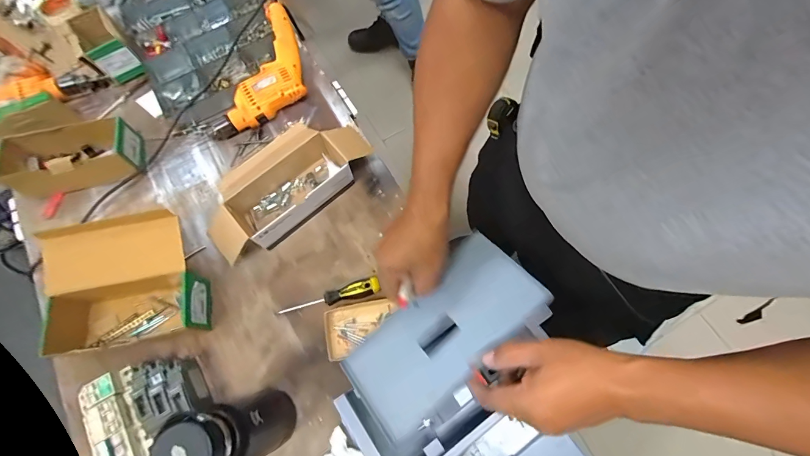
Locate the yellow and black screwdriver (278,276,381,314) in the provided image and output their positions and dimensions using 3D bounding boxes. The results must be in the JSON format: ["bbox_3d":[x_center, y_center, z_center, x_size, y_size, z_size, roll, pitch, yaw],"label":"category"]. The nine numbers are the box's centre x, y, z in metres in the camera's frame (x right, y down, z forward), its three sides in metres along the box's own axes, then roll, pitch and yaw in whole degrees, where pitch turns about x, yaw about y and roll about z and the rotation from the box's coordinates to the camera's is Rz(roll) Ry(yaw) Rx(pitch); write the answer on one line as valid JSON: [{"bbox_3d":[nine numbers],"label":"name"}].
[{"bbox_3d":[-0.135,0.126,0.642,0.183,0.030,0.030,-16,74,-2],"label":"yellow and black screwdriver"}]

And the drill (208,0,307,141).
[{"bbox_3d":[-0.291,-0.318,0.763,0.133,0.058,0.320,29,94,11],"label":"drill"}]

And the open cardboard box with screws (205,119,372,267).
[{"bbox_3d":[-0.238,-0.104,0.700,0.336,0.073,0.192,-38,76,-9],"label":"open cardboard box with screws"}]

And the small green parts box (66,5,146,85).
[{"bbox_3d":[-0.700,-0.425,0.825,0.093,0.087,0.165,-40,76,-9],"label":"small green parts box"}]

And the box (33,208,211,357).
[{"bbox_3d":[-0.484,0.099,0.621,0.234,0.111,0.201,-17,74,-3],"label":"box"}]

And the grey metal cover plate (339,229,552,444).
[{"bbox_3d":[0.045,0.125,0.438,0.245,0.008,0.117,-43,62,-5],"label":"grey metal cover plate"}]

